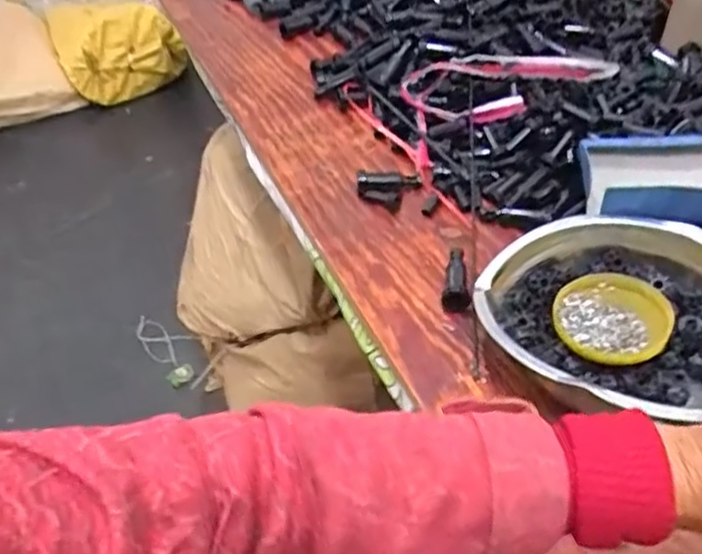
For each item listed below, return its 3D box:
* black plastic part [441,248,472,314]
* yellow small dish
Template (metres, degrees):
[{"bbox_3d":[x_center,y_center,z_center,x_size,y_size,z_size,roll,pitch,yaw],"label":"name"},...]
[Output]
[{"bbox_3d":[0.091,-0.002,0.599,0.022,0.025,0.072,2,45,8],"label":"black plastic part"},{"bbox_3d":[0.203,0.032,0.537,0.085,0.018,0.086,-3,45,3],"label":"yellow small dish"}]

